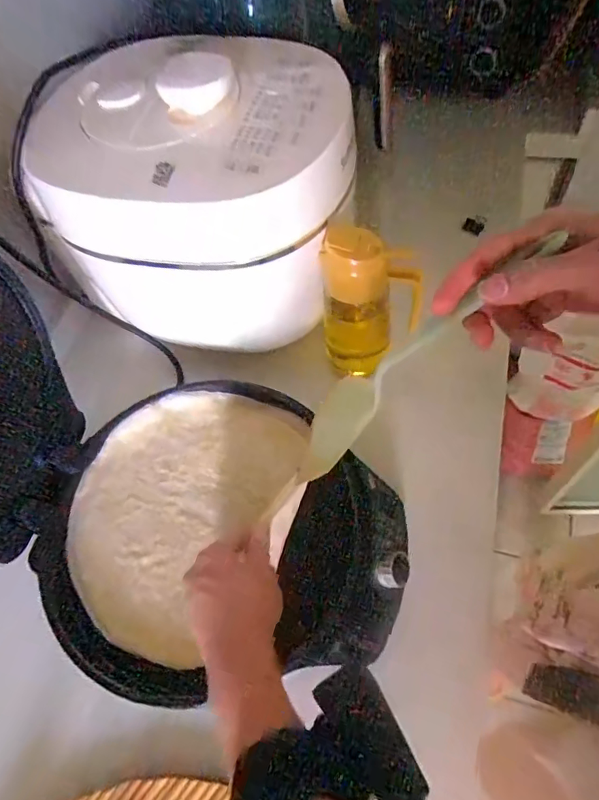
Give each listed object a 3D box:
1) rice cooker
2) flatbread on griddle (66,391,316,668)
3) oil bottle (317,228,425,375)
[{"bbox_3d":[-0.092,-0.218,0.527,0.270,0.202,0.236,8,61,11],"label":"rice cooker"},{"bbox_3d":[-0.112,0.102,0.481,0.207,0.019,0.241,15,65,10],"label":"flatbread on griddle"},{"bbox_3d":[0.070,-0.095,0.521,0.092,0.161,0.064,-9,59,2],"label":"oil bottle"}]

